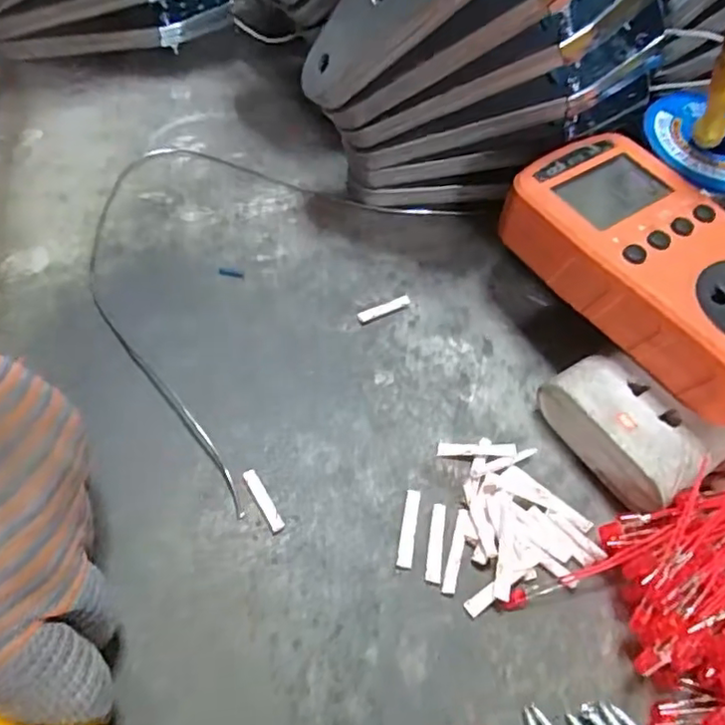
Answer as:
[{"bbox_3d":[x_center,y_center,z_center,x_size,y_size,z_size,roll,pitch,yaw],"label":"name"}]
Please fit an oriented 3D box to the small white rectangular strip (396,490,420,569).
[{"bbox_3d":[0.017,0.062,0.232,0.005,0.004,0.029,10,58,1],"label":"small white rectangular strip"}]

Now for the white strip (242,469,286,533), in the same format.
[{"bbox_3d":[-0.037,0.051,0.232,0.006,0.004,0.026,-26,64,-19],"label":"white strip"}]

